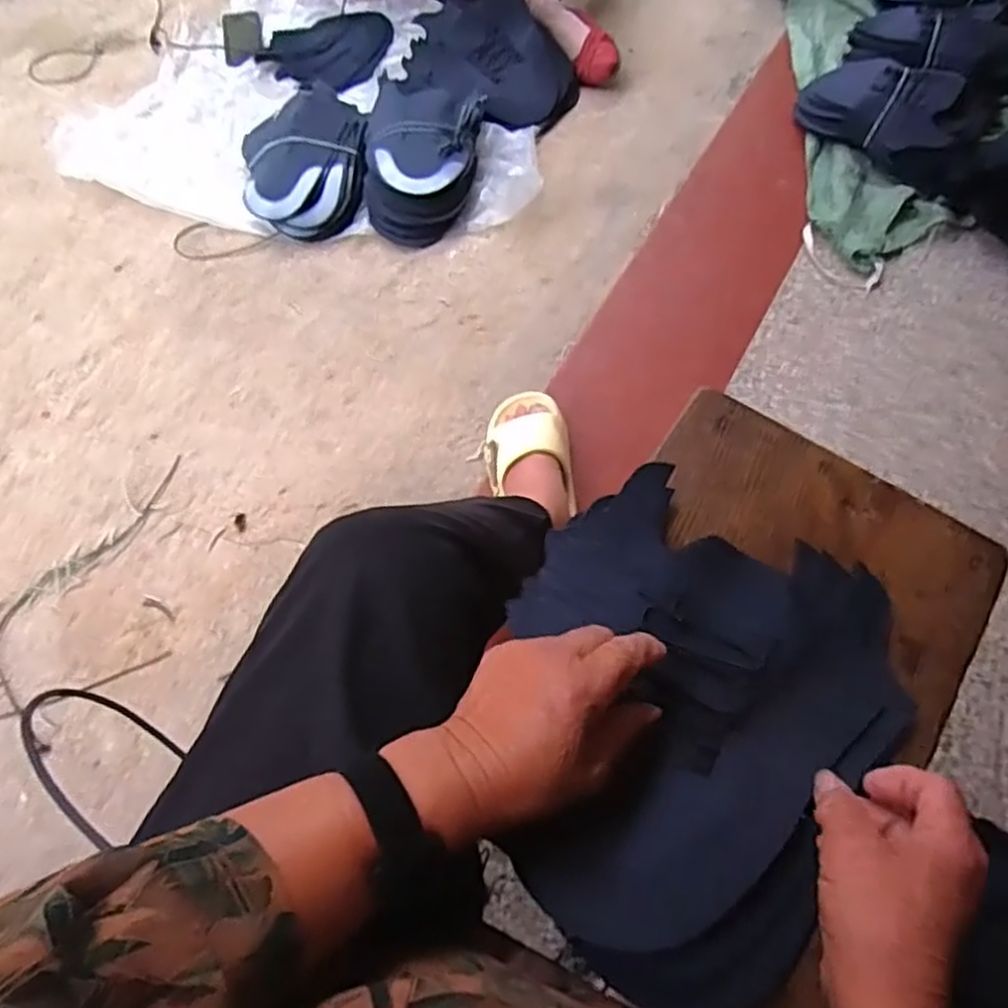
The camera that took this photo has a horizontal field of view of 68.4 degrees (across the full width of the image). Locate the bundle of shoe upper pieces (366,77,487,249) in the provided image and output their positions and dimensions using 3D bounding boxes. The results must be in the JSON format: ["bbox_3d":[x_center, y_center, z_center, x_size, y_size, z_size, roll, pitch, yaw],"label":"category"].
[{"bbox_3d":[-0.136,-0.568,1.225,0.186,0.086,0.271,9,65,1],"label":"bundle of shoe upper pieces"}]

